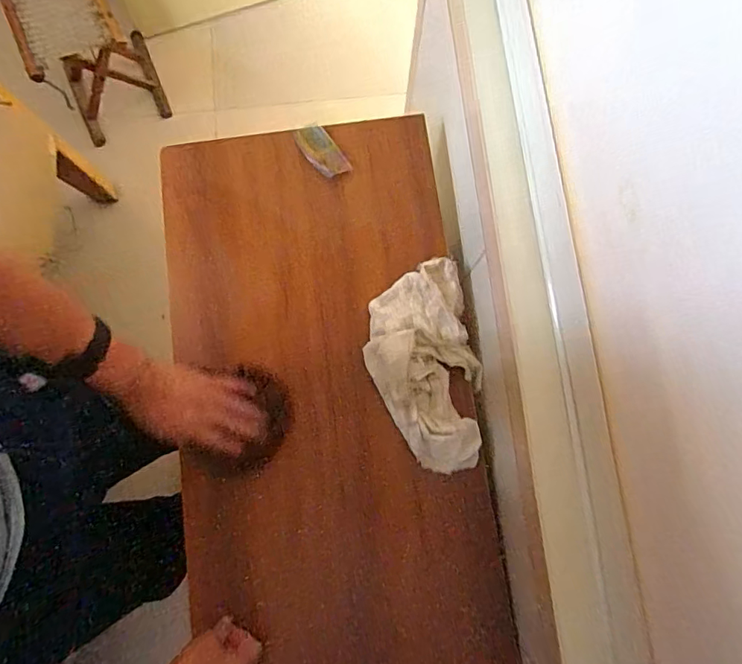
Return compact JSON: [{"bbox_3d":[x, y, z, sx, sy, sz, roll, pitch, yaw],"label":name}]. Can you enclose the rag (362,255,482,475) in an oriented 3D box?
[{"bbox_3d":[0.072,0.047,0.635,0.141,0.060,0.266,-13,79,-3],"label":"rag"}]

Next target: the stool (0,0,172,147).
[{"bbox_3d":[-0.766,-0.766,1.315,0.256,0.331,0.289,-24,80,-5],"label":"stool"}]

